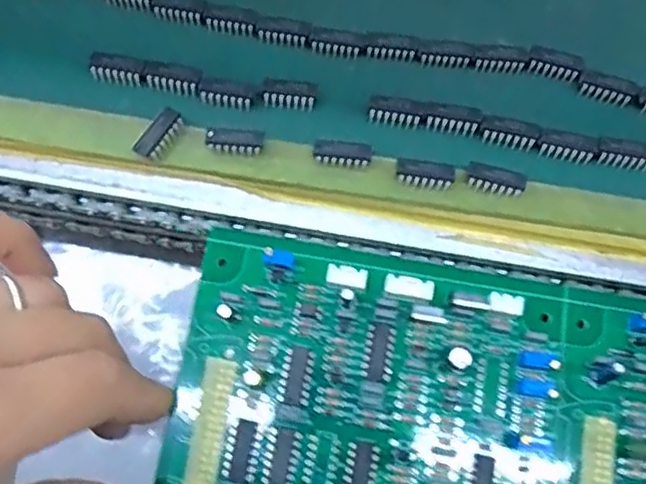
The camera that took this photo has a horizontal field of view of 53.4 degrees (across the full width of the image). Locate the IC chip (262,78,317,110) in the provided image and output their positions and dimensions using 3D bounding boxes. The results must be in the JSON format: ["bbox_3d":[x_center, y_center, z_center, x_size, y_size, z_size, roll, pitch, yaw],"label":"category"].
[{"bbox_3d":[-0.011,-0.050,0.219,0.017,0.004,0.009,5,76,1],"label":"IC chip"}]

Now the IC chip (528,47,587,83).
[{"bbox_3d":[0.082,-0.063,0.227,0.019,0.004,0.009,16,76,3],"label":"IC chip"}]

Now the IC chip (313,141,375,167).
[{"bbox_3d":[0.007,-0.029,0.210,0.019,0.004,0.007,5,76,1],"label":"IC chip"}]

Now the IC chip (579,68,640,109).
[{"bbox_3d":[0.100,-0.054,0.224,0.020,0.004,0.009,19,76,4],"label":"IC chip"}]

